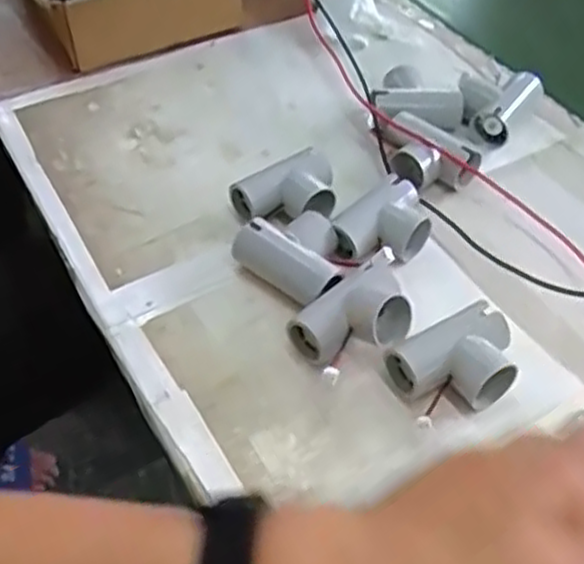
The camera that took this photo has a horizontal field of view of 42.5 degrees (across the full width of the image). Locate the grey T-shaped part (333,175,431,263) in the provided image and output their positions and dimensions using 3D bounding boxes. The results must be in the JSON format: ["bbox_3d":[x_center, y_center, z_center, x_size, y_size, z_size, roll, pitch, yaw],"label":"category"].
[{"bbox_3d":[0.069,-0.043,0.537,0.048,0.033,0.076,37,56,28],"label":"grey T-shaped part"}]

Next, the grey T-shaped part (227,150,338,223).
[{"bbox_3d":[-0.001,-0.066,0.556,0.075,0.040,0.049,-24,52,-23],"label":"grey T-shaped part"}]

